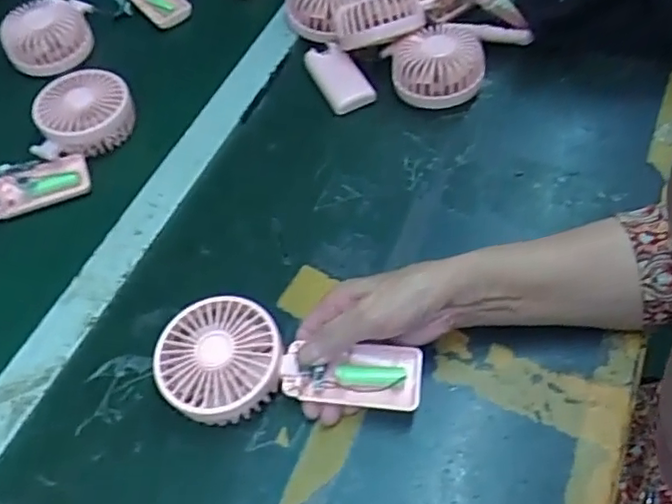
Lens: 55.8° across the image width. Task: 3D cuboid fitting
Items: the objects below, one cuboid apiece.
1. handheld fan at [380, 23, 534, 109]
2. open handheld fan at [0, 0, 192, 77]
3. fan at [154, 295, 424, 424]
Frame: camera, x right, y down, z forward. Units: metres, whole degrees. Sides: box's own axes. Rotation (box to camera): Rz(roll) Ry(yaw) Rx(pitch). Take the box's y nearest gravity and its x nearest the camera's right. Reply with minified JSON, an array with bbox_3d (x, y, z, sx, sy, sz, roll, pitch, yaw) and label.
[{"bbox_3d":[0.127,-0.185,0.614,0.143,0.046,0.080,-13,57,-5],"label":"handheld fan"},{"bbox_3d":[-0.264,-0.257,0.685,0.193,0.042,0.091,-31,60,-16],"label":"open handheld fan"},{"bbox_3d":[-0.034,0.080,0.449,0.182,0.031,0.085,7,57,0],"label":"fan"}]

